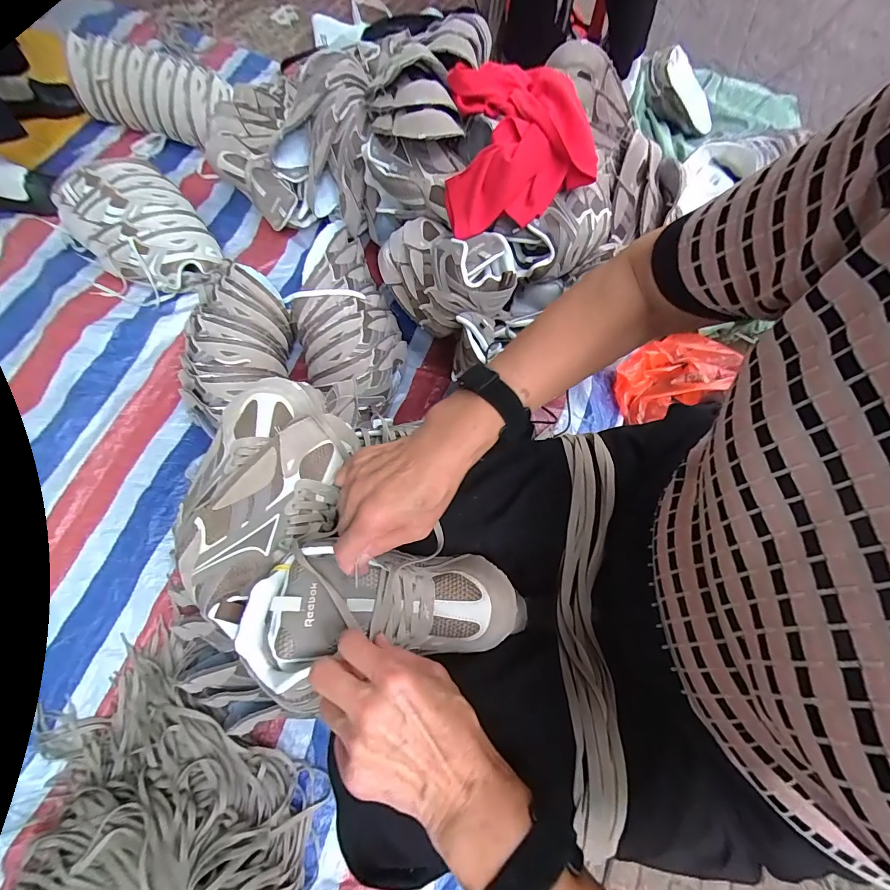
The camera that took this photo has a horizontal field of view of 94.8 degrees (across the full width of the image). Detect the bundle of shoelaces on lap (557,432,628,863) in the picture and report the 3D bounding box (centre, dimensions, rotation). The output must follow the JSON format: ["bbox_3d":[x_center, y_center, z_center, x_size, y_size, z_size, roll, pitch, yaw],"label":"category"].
[{"bbox_3d":[0.132,0.149,0.380,0.045,0.064,0.354,7,68,0],"label":"bundle of shoelaces on lap"}]

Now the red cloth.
[{"bbox_3d":[0.104,-0.458,0.612,0.229,0.057,0.227,-12,97,6],"label":"red cloth"}]

